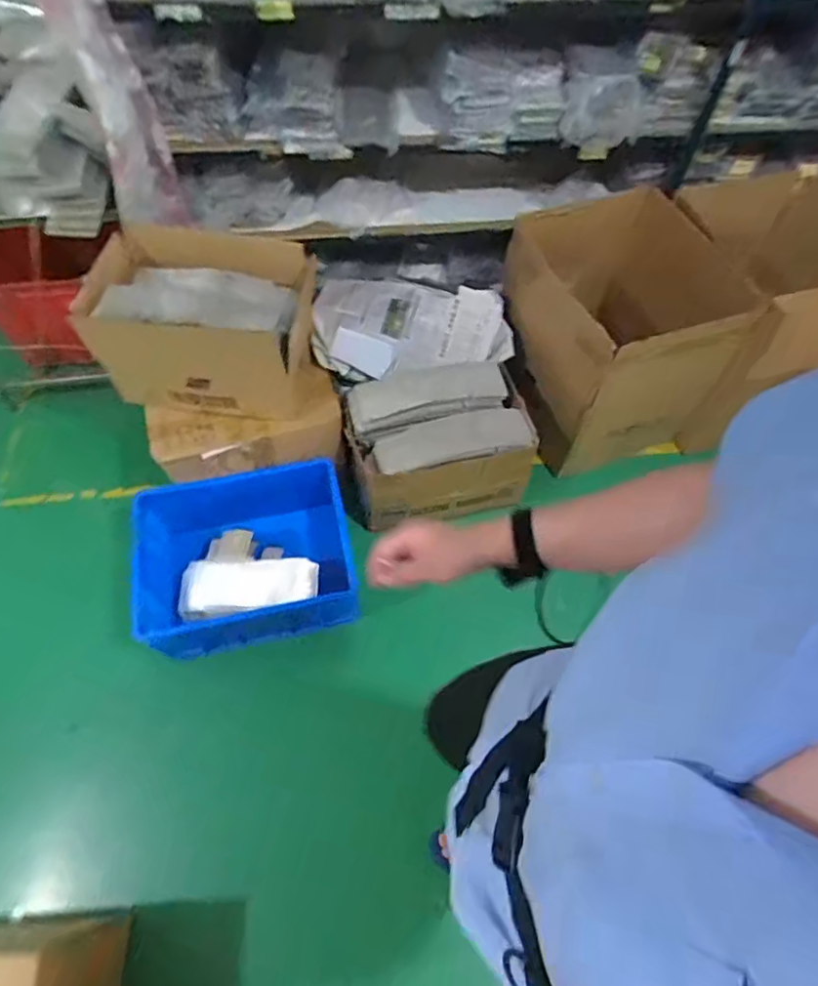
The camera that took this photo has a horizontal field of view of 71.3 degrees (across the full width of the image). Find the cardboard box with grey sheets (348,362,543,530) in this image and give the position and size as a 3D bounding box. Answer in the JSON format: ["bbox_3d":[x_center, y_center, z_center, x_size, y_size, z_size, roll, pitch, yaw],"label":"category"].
[{"bbox_3d":[0.102,-0.141,1.734,0.505,0.373,0.326,-13,61,-10],"label":"cardboard box with grey sheets"}]

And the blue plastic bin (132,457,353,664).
[{"bbox_3d":[-0.468,0.199,1.630,0.588,0.265,0.454,-9,61,-7],"label":"blue plastic bin"}]

